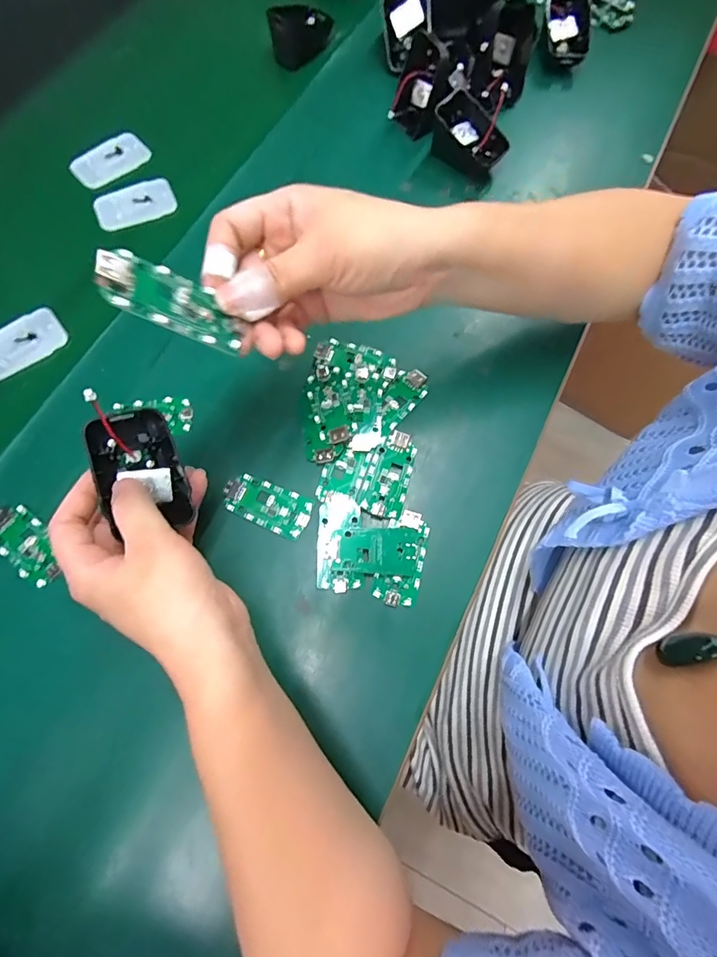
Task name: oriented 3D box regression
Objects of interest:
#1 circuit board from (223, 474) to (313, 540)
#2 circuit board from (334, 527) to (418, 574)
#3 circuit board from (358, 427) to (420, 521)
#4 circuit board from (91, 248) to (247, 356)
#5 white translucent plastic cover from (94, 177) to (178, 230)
[{"bbox_3d":[-0.065,0.018,0.315,0.060,0.007,0.031,23,73,5],"label":"circuit board"},{"bbox_3d":[0.012,0.048,0.302,0.058,0.004,0.031,5,71,-5],"label":"circuit board"},{"bbox_3d":[0.022,-0.004,0.322,0.032,0.007,0.063,17,73,3],"label":"circuit board"},{"bbox_3d":[-0.080,-0.079,0.196,0.005,0.064,0.030,-22,62,41],"label":"circuit board"},{"bbox_3d":[-0.204,-0.251,0.402,0.071,0.005,0.042,-21,74,-8],"label":"white translucent plastic cover"}]

